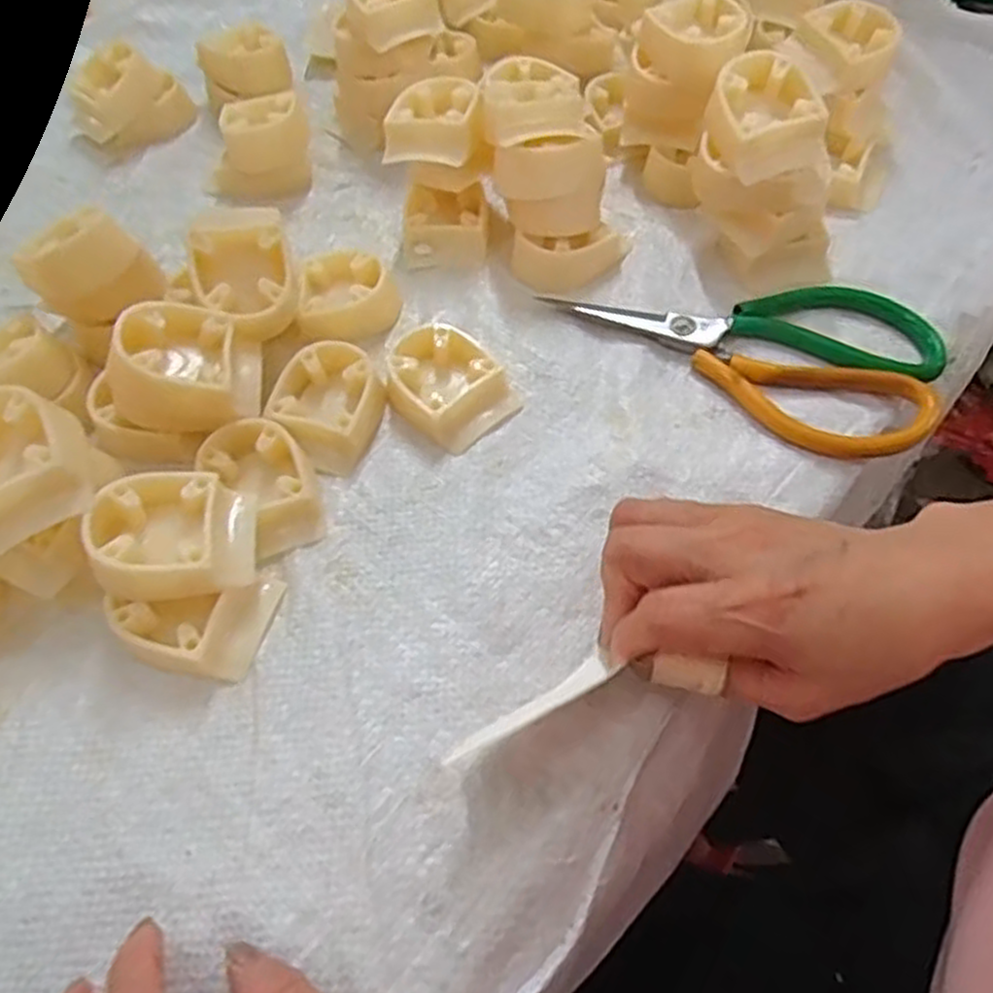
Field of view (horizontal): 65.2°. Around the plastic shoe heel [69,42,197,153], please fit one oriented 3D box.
[{"bbox_3d":[-0.239,-0.261,0.504,0.072,0.044,0.049,-20,59,-10],"label":"plastic shoe heel"}]

